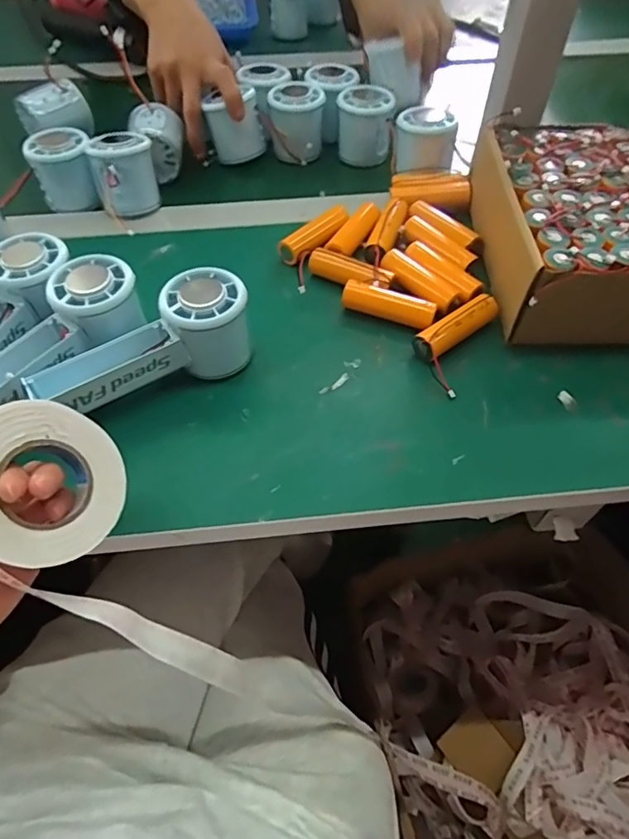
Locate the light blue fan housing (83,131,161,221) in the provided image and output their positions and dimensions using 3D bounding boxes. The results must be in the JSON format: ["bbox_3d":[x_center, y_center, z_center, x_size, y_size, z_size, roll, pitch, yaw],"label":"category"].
[{"bbox_3d":[-0.176,-0.226,0.492,0.053,0.060,0.047,-14,56,-10],"label":"light blue fan housing"}]

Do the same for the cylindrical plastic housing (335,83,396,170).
[{"bbox_3d":[0.052,-0.308,0.553,0.053,0.059,0.055,3,54,2],"label":"cylindrical plastic housing"}]

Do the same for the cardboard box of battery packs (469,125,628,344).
[{"bbox_3d":[0.237,-0.146,0.419,0.205,0.078,0.198,1,54,0],"label":"cardboard box of battery packs"}]

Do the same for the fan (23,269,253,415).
[{"bbox_3d":[-0.116,-0.049,0.362,0.149,0.059,0.057,-21,57,-14],"label":"fan"}]

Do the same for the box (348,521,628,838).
[{"bbox_3d":[0.271,0.399,0.640,0.380,0.207,0.506,-11,55,-8],"label":"box"}]

